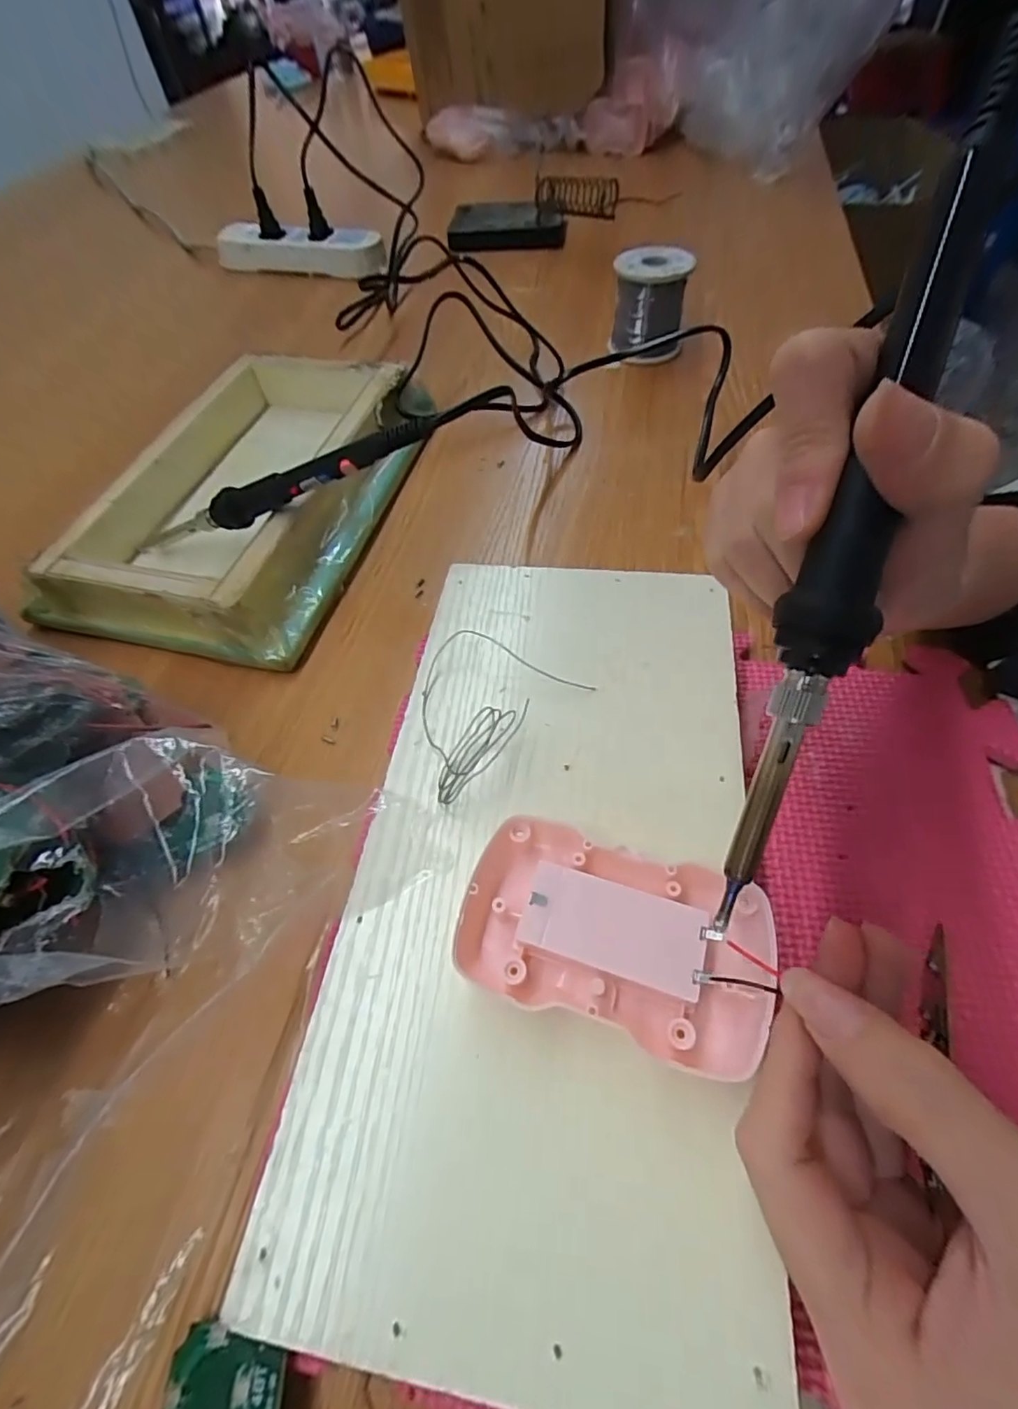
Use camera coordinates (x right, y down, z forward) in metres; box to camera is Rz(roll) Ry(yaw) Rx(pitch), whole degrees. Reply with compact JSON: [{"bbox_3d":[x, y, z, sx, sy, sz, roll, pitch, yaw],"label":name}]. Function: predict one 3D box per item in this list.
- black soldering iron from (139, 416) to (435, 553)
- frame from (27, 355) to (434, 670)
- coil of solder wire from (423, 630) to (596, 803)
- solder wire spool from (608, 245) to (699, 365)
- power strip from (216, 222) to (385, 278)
[{"bbox_3d":[-0.134,-0.122,0.315,0.204,0.016,0.016,-12,54,21],"label":"black soldering iron"},{"bbox_3d":[-0.163,-0.148,0.371,0.174,0.041,0.262,13,59,11],"label":"frame"},{"bbox_3d":[-0.015,-0.006,0.225,0.074,0.012,0.060,-36,62,-19],"label":"coil of solder wire"},{"bbox_3d":[0.116,-0.330,0.455,0.056,0.060,0.056,-2,57,2],"label":"solder wire spool"},{"bbox_3d":[-0.230,-0.506,0.613,0.195,0.035,0.049,10,58,10],"label":"power strip"}]

